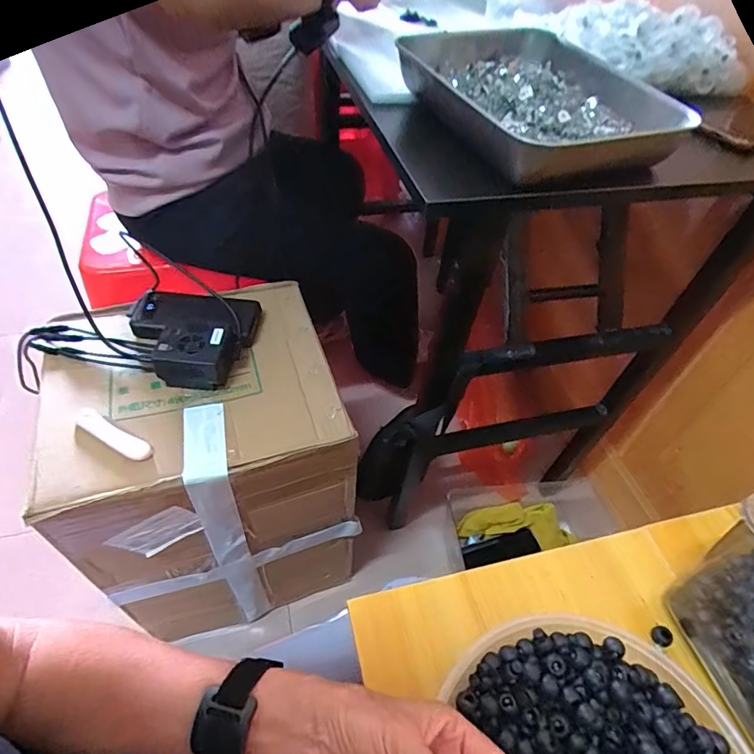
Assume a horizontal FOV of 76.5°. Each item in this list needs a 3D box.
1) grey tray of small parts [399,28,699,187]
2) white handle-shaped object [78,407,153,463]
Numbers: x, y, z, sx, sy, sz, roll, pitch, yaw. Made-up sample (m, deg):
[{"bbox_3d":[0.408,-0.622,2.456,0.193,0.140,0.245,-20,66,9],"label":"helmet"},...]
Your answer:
[{"bbox_3d":[0.155,-0.288,0.491,0.203,0.046,0.274,-17,52,-18],"label":"grey tray of small parts"},{"bbox_3d":[-0.280,0.063,0.508,0.092,0.017,0.021,23,51,16],"label":"white handle-shaped object"}]

